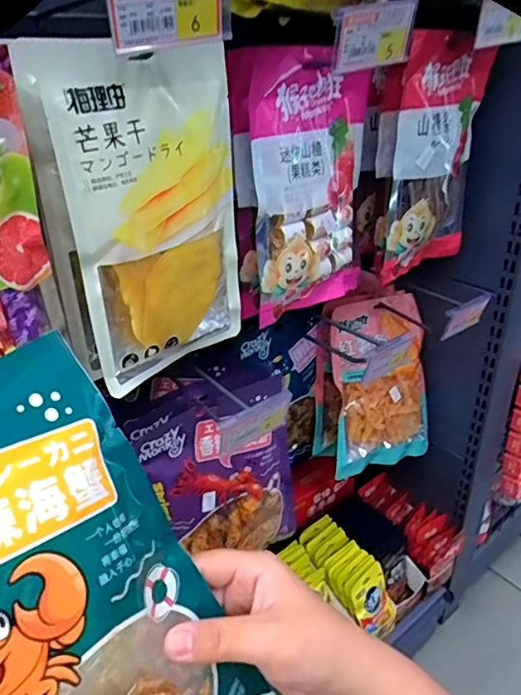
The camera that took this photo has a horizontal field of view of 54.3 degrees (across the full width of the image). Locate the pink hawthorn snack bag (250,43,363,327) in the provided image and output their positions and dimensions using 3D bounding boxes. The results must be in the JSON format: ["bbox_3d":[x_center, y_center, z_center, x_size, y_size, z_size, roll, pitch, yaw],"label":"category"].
[{"bbox_3d":[0.053,-0.160,0.521,0.146,0.245,0.029,-28,38,-37],"label":"pink hawthorn snack bag"}]

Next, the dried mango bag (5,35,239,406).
[{"bbox_3d":[-0.076,-0.096,0.403,0.025,0.248,0.159,23,38,37],"label":"dried mango bag"}]

